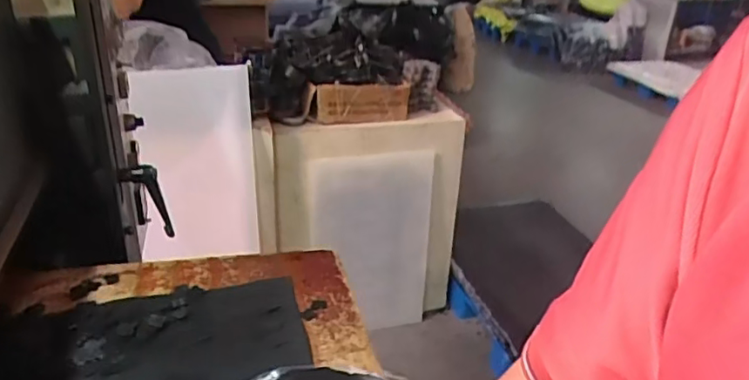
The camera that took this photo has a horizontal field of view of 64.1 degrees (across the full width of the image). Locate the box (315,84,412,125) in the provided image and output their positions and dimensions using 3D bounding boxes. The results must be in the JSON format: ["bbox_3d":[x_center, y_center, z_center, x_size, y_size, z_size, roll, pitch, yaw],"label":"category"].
[{"bbox_3d":[-0.030,-0.243,1.695,0.261,0.105,0.074,-3,30,-7],"label":"box"}]

